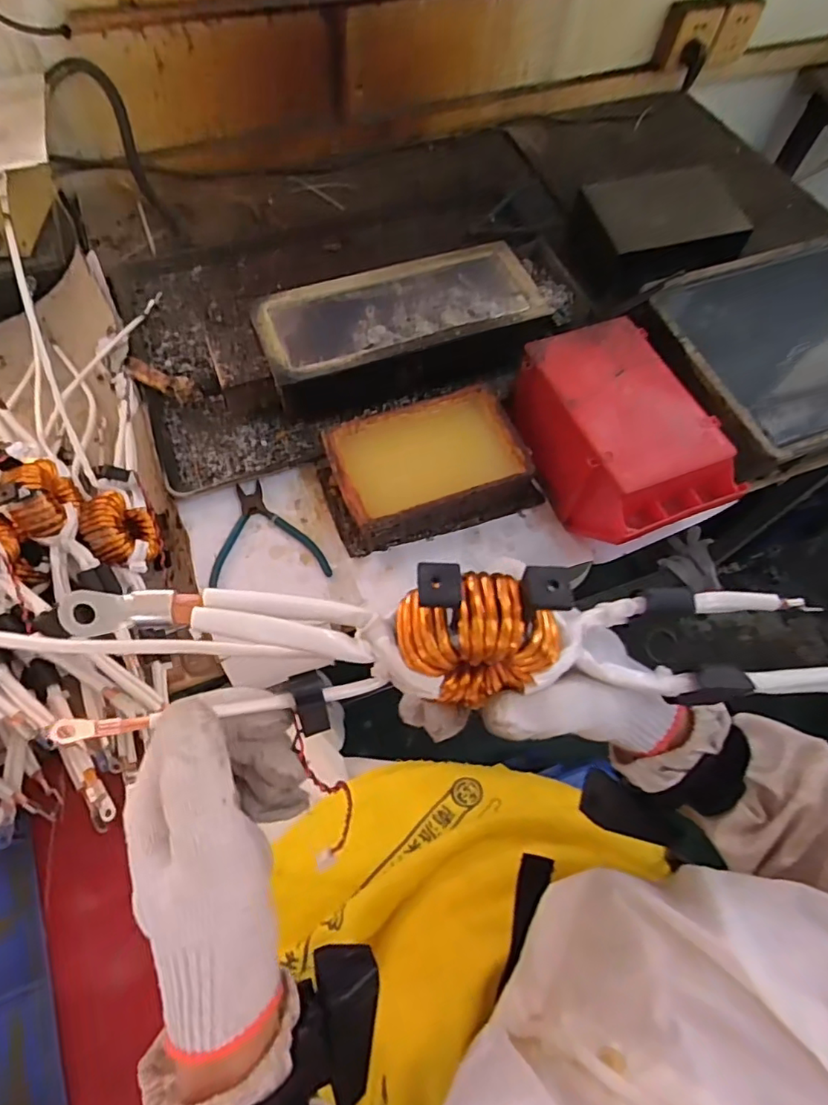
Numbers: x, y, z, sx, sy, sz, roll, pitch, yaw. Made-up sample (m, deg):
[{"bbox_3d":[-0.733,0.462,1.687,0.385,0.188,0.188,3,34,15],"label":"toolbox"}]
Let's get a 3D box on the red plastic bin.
[{"bbox_3d":[0.216,-0.128,0.600,0.152,0.108,0.229,-19,67,-11],"label":"red plastic bin"}]

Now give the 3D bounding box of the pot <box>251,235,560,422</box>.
[{"bbox_3d":[-0.011,-0.280,0.698,0.352,0.088,0.151,-17,66,-11],"label":"pot"}]

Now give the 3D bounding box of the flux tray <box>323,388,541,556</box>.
[{"bbox_3d":[0.013,-0.094,0.620,0.220,0.070,0.138,-20,67,-12],"label":"flux tray"}]

